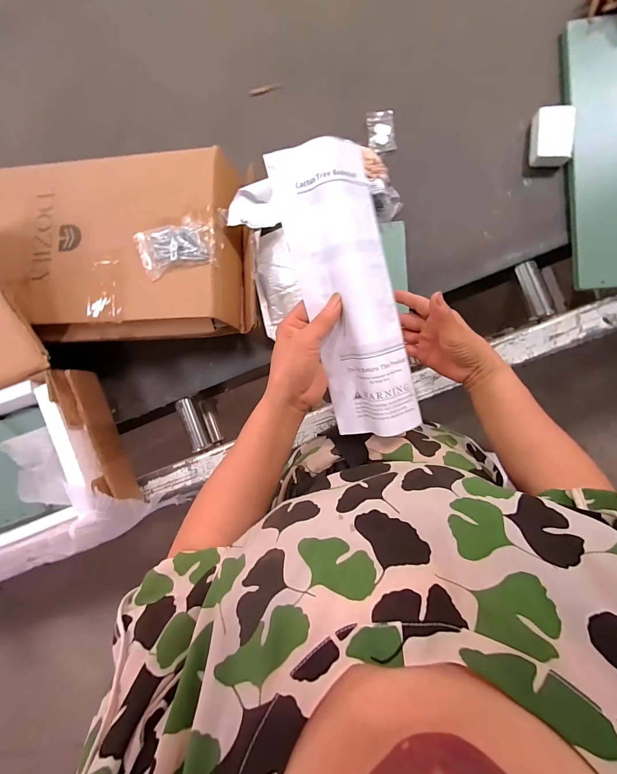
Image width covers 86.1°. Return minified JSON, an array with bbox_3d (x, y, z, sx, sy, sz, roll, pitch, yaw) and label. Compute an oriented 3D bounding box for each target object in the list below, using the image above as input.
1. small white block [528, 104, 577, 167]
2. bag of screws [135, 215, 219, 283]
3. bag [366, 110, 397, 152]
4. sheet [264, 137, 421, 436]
[{"bbox_3d":[0.348,-0.359,0.473,0.049,0.022,0.077,4,91,7],"label":"small white block"},{"bbox_3d":[-0.178,-0.187,0.443,0.104,0.028,0.061,-9,89,7],"label":"bag of screws"},{"bbox_3d":[0.115,-0.398,0.518,0.040,0.016,0.067,-5,89,7],"label":"bag"},{"bbox_3d":[0.042,-0.084,0.328,0.086,0.034,0.277,-15,102,7],"label":"sheet"}]

